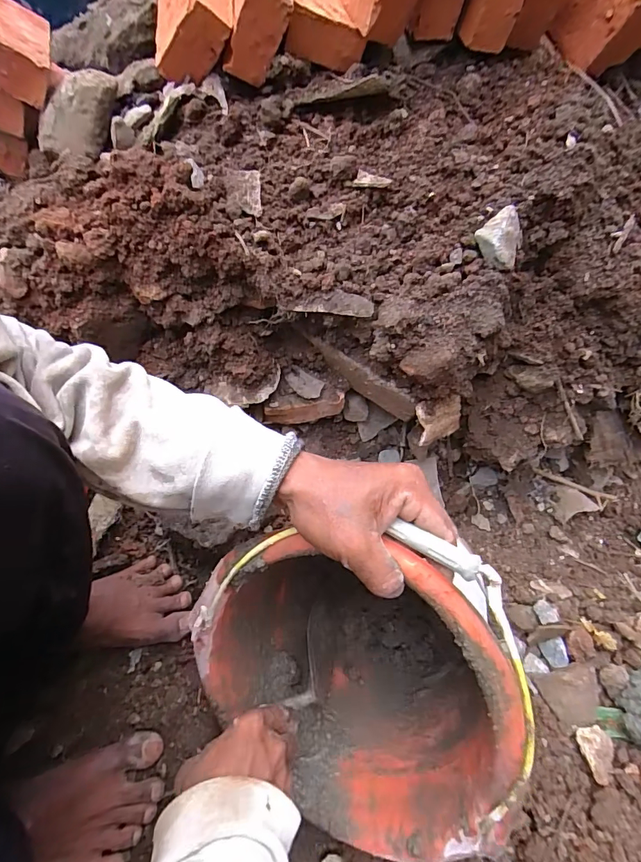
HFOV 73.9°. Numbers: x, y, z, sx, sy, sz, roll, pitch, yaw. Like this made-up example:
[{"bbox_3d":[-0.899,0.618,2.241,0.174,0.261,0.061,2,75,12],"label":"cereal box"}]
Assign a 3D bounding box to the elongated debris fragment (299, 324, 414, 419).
[{"bbox_3d":[0.041,-0.061,0.473,0.154,0.058,0.008,36,62,-12],"label":"elongated debris fragment"}]

